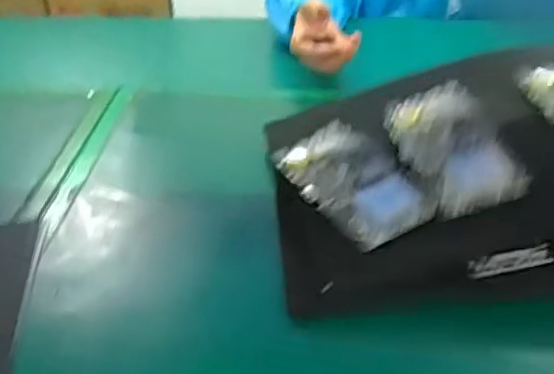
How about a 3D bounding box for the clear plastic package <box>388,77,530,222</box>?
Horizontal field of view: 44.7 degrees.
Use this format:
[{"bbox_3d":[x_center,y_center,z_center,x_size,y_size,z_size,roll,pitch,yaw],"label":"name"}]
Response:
[{"bbox_3d":[0.145,-0.036,0.566,0.079,0.016,0.153,-19,40,6],"label":"clear plastic package"}]

